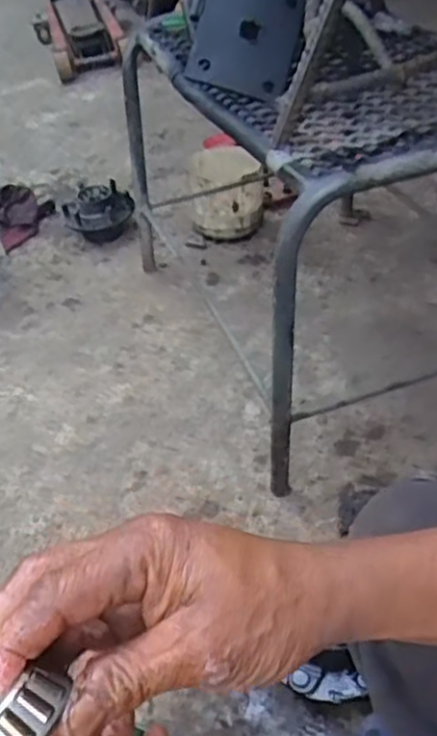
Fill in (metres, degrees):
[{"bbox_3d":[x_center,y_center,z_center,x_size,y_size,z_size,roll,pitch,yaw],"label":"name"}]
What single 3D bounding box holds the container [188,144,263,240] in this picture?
[{"bbox_3d":[0.014,-0.363,1.486,0.149,0.160,0.146,-4,40,4],"label":"container"}]

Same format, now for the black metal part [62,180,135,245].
[{"bbox_3d":[-0.255,-0.324,1.524,0.147,0.101,0.101,-16,41,-10],"label":"black metal part"}]

